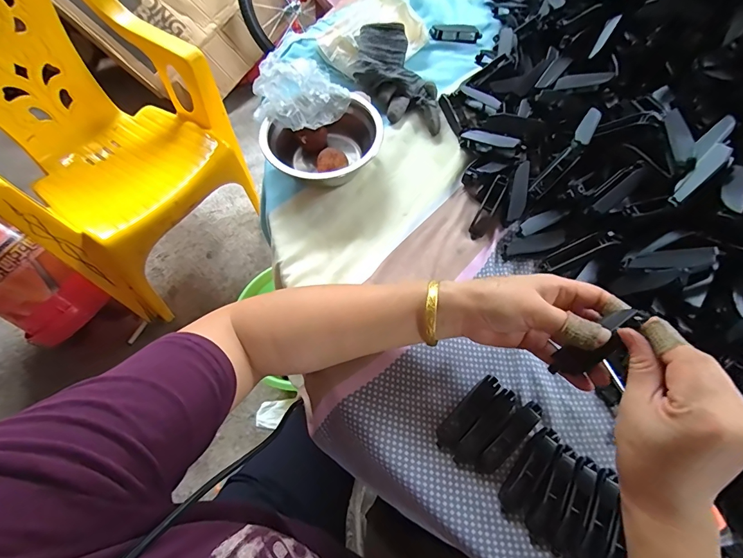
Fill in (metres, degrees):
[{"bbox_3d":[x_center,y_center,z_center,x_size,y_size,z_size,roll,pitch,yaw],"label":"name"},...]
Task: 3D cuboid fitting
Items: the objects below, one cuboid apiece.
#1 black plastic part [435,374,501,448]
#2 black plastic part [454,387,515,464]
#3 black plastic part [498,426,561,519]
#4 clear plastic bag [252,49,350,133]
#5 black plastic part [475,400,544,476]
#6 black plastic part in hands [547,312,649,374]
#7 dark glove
[{"bbox_3d":[0.086,0.118,0.340,0.074,0.010,0.020,-41,70,-18],"label":"black plastic part"},{"bbox_3d":[0.099,0.128,0.333,0.076,0.012,0.019,-41,70,-18],"label":"black plastic part"},{"bbox_3d":[0.130,0.157,0.317,0.018,0.015,0.076,34,69,16],"label":"black plastic part"},{"bbox_3d":[-0.078,-0.214,0.437,0.094,0.055,0.075,15,64,8],"label":"clear plastic bag"},{"bbox_3d":[0.119,0.137,0.332,0.075,0.008,0.018,-39,69,-17],"label":"black plastic part"},{"bbox_3d":[0.166,0.049,0.284,0.077,0.013,0.020,-48,67,21],"label":"black plastic part in hands"},{"bbox_3d":[0.030,-0.260,0.499,0.086,0.041,0.173,-21,65,-10],"label":"dark glove"}]

